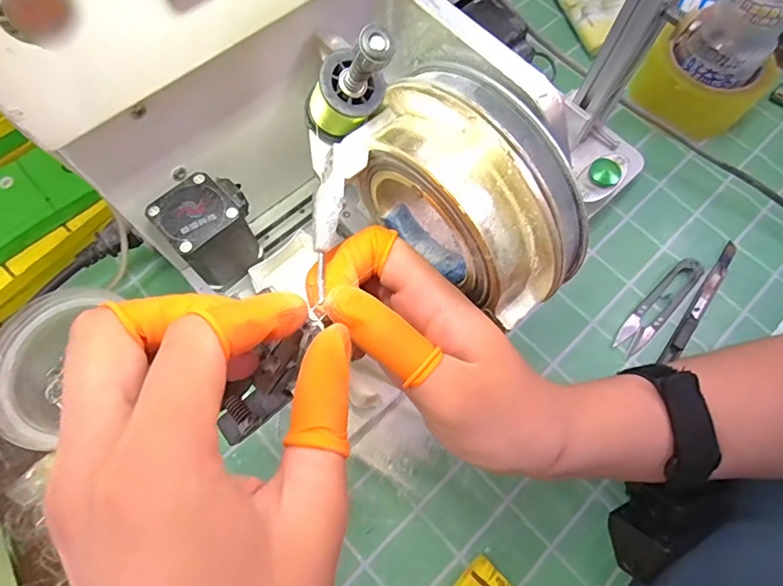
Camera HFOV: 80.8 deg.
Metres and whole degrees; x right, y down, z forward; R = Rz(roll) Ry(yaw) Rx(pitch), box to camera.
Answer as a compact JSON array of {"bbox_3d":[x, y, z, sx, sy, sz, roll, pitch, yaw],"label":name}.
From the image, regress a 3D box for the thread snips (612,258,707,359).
[{"bbox_3d":[0.212,0.009,0.361,0.022,0.009,0.101,44,75,12],"label":"thread snips"}]

